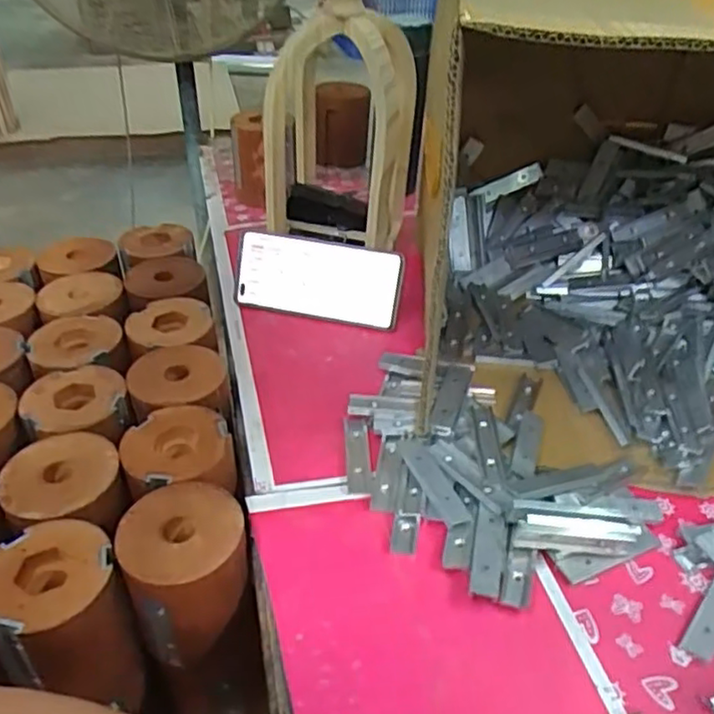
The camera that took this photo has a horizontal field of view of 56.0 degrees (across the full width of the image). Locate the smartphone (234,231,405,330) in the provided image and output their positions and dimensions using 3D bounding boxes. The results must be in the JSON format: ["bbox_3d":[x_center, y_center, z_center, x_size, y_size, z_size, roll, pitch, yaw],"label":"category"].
[{"bbox_3d":[-0.039,-0.076,0.657,0.164,0.077,0.016,10,9,8],"label":"smartphone"}]

